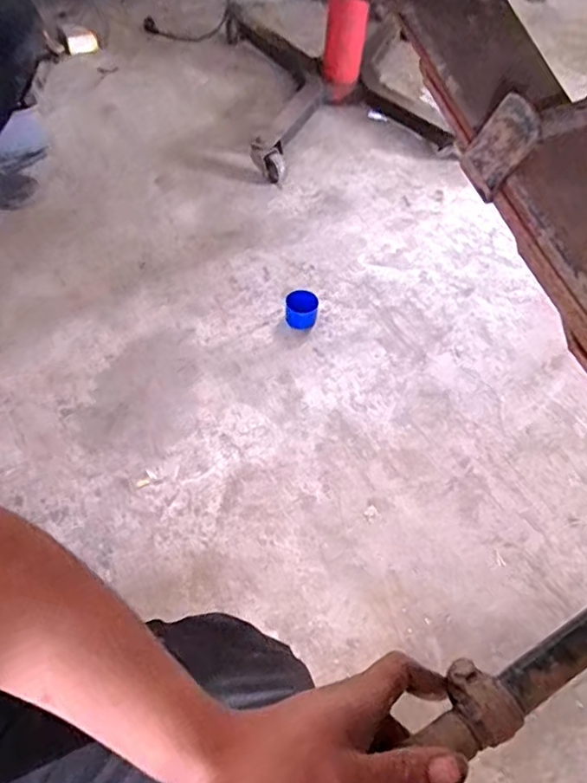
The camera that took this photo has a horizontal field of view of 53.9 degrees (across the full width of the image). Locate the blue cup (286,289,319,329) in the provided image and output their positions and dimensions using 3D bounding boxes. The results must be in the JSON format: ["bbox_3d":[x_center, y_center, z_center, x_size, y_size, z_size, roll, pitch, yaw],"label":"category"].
[{"bbox_3d":[0.016,-0.159,1.134,0.064,0.051,0.061,4,54,0],"label":"blue cup"}]

